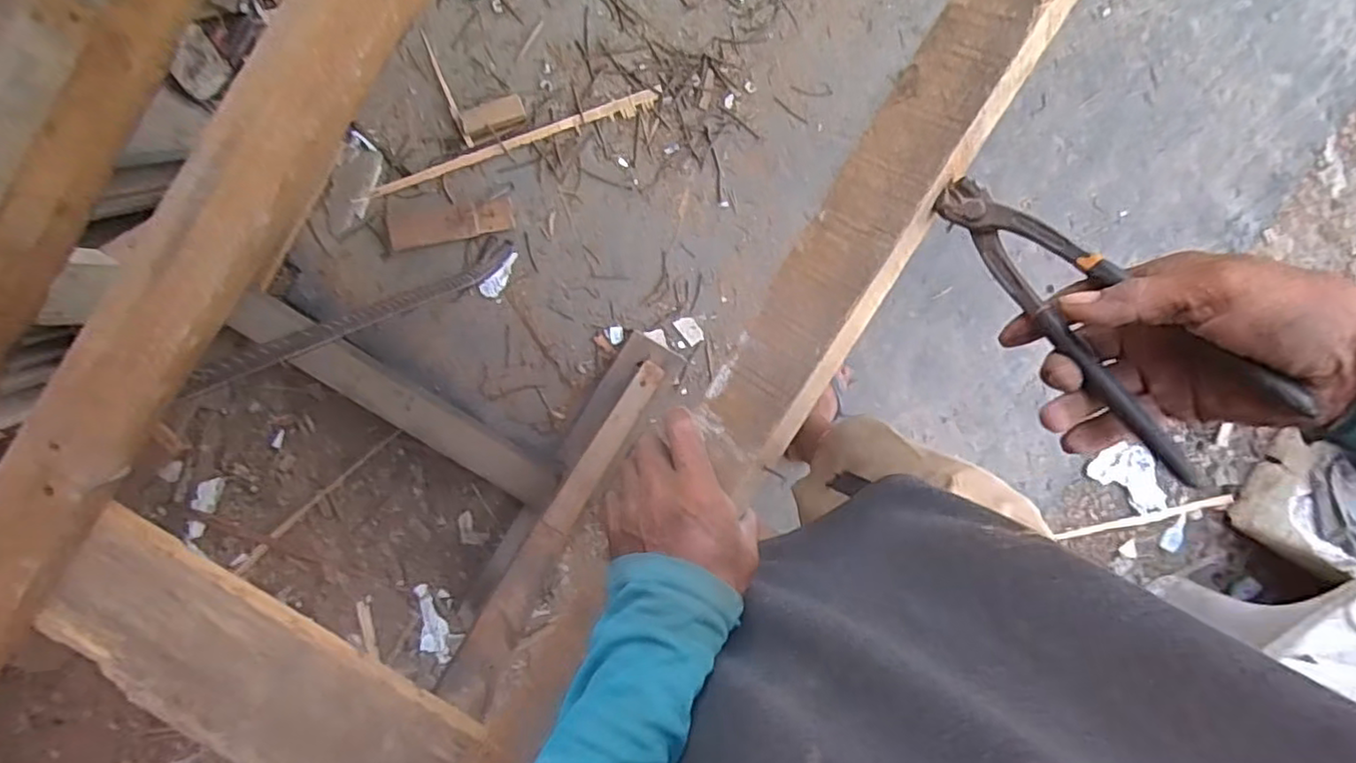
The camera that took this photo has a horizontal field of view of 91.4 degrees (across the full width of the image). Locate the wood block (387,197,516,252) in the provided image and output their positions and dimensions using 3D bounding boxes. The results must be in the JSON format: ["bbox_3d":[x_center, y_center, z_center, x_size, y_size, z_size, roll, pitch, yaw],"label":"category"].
[{"bbox_3d":[-0.398,-0.278,1.165,0.215,0.023,0.064,-9,98,-2],"label":"wood block"}]

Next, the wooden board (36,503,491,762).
[{"bbox_3d":[-0.330,0.247,0.523,0.332,0.032,0.146,32,96,-8],"label":"wooden board"}]

